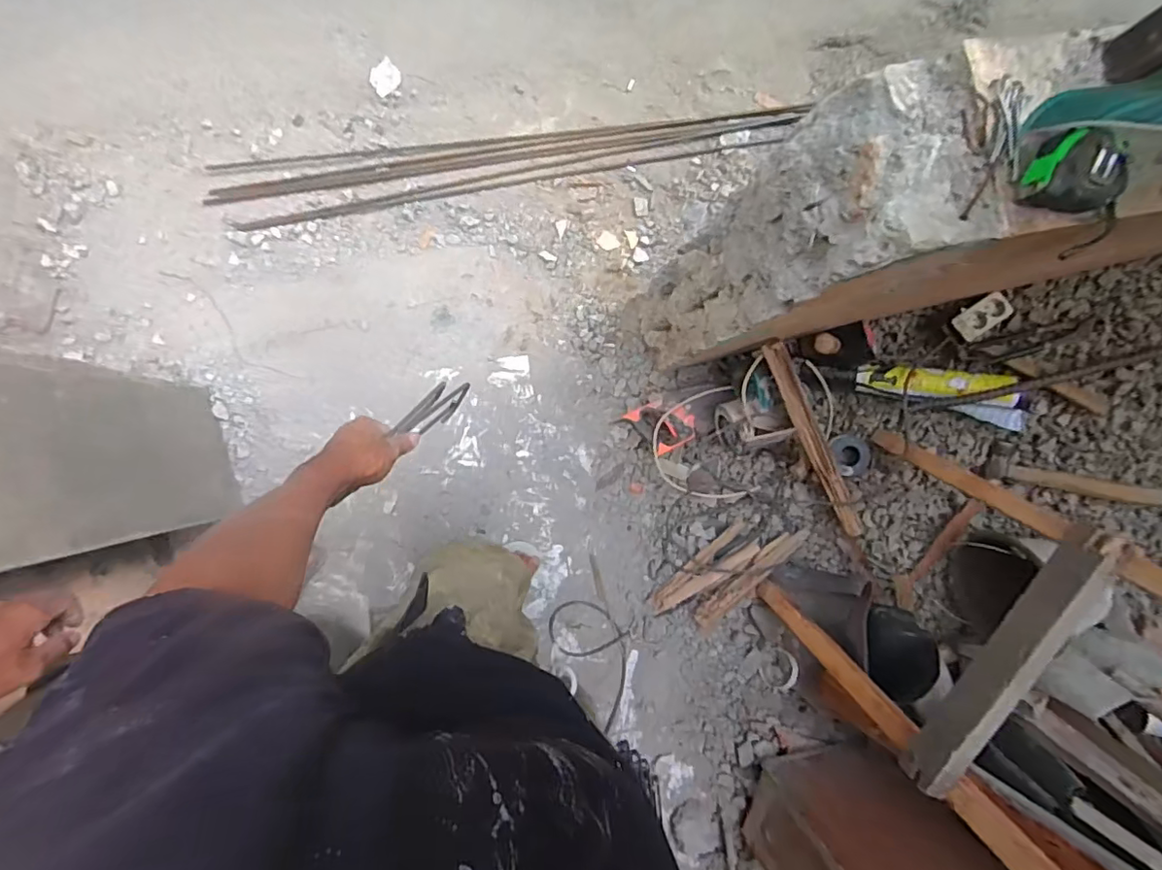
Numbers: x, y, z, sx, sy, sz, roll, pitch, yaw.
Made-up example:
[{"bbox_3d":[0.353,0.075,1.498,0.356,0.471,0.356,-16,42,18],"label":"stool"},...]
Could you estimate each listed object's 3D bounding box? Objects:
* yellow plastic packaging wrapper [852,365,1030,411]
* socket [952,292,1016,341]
[{"bbox_3d":[0.709,-0.101,1.137,0.305,0.051,0.066,8,84,15],"label":"yellow plastic packaging wrapper"},{"bbox_3d":[0.766,-0.227,1.107,0.105,0.024,0.054,-32,91,6],"label":"socket"}]

